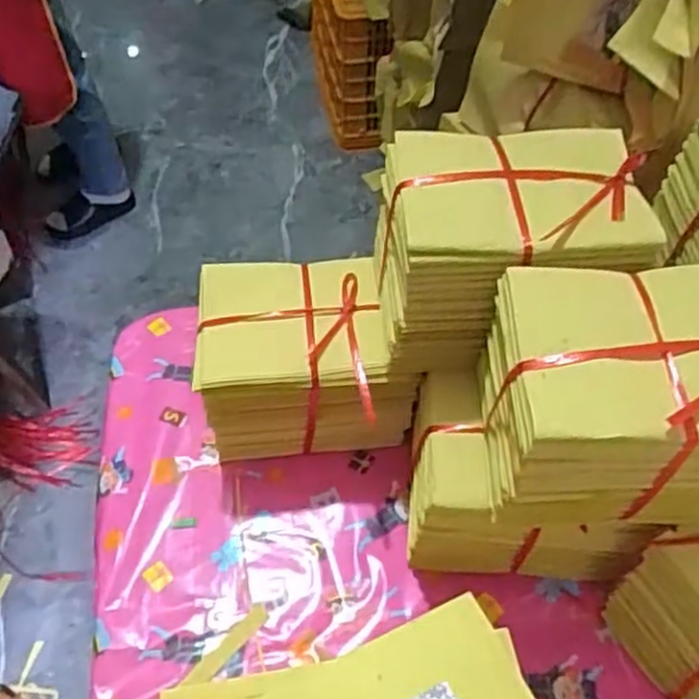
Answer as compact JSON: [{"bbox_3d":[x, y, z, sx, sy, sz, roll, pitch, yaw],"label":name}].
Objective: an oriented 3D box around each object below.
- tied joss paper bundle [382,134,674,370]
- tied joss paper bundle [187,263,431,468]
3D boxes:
[{"bbox_3d":[0.107,-0.074,0.524,0.164,0.118,0.123,-3,54,-2],"label":"tied joss paper bundle"},{"bbox_3d":[-0.037,0.012,0.619,0.159,0.128,0.125,-6,54,-4],"label":"tied joss paper bundle"}]

